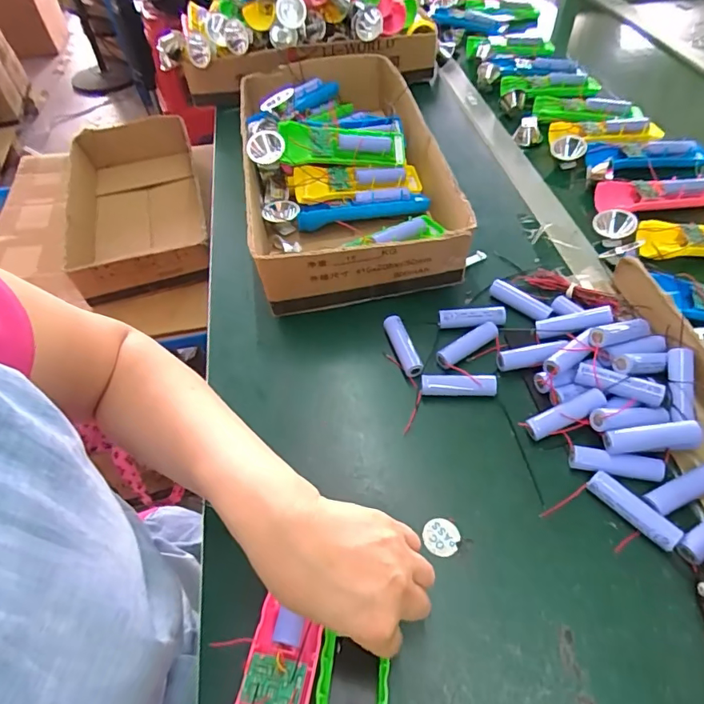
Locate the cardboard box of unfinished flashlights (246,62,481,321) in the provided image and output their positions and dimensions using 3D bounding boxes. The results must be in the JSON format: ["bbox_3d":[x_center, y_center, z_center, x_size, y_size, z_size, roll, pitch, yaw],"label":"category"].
[{"bbox_3d":[-0.018,-0.239,0.613,0.228,0.100,0.439,-10,50,-5],"label":"cardboard box of unfinished flashlights"}]

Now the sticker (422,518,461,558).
[{"bbox_3d":[0.068,0.139,0.359,0.025,0.004,0.027,-2,56,3],"label":"sticker"}]

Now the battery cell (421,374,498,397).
[{"bbox_3d":[0.096,0.031,0.433,0.066,0.018,0.015,2,50,5],"label":"battery cell"}]

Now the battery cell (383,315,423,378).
[{"bbox_3d":[0.049,-0.005,0.461,0.018,0.019,0.066,-16,51,-10],"label":"battery cell"}]

